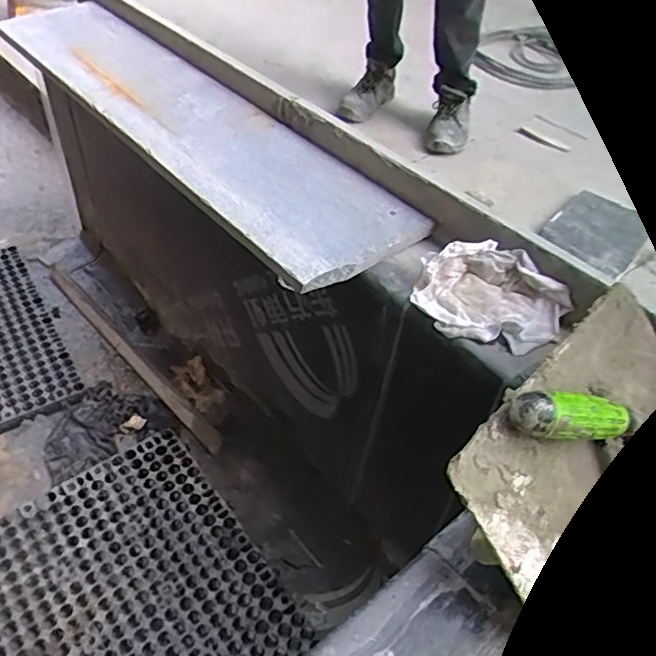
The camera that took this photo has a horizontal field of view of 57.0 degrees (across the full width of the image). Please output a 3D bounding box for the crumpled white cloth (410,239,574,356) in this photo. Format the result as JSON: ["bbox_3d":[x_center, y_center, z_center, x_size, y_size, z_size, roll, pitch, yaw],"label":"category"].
[{"bbox_3d":[0.170,-0.034,0.645,0.121,0.022,0.144,-43,67,-14],"label":"crumpled white cloth"}]

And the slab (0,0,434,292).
[{"bbox_3d":[-0.229,-0.326,0.900,0.198,0.020,0.857,-29,54,-31],"label":"slab"}]

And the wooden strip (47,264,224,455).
[{"bbox_3d":[-0.404,0.041,1.215,0.037,0.023,0.603,-31,55,-32],"label":"wooden strip"}]

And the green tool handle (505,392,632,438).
[{"bbox_3d":[0.169,0.060,0.418,0.096,0.020,0.026,6,42,-22],"label":"green tool handle"}]

